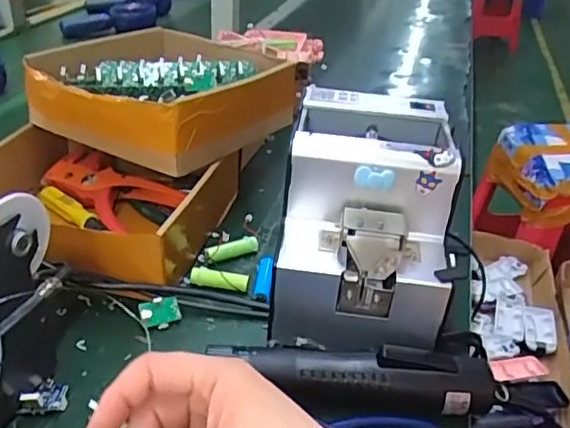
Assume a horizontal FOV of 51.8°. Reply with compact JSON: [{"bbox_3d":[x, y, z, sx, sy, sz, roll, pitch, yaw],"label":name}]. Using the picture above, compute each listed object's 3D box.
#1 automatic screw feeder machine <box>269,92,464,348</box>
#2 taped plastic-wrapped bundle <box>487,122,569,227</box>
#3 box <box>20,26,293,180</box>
[{"bbox_3d":[0.064,0.005,0.474,0.121,0.151,0.163,8,33,5],"label":"automatic screw feeder machine"},{"bbox_3d":[0.676,-0.100,1.398,0.315,0.133,0.258,2,33,-4],"label":"taped plastic-wrapped bundle"},{"bbox_3d":[-0.116,-0.128,0.607,0.199,0.063,0.230,19,35,24],"label":"box"}]

